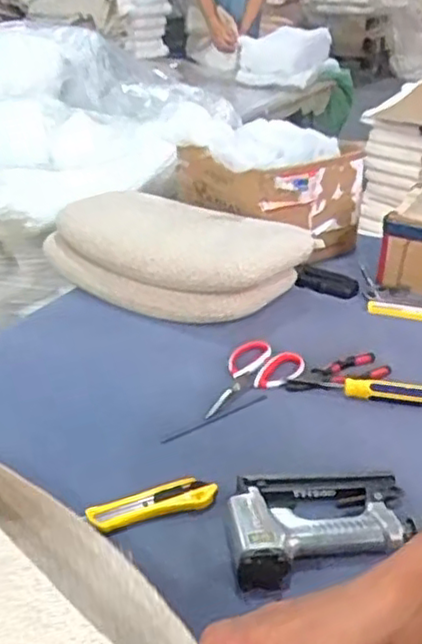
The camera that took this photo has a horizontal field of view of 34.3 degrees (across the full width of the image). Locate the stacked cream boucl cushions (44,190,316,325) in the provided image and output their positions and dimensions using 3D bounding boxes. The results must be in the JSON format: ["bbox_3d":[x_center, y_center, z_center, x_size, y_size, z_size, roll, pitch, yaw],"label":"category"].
[{"bbox_3d":[-0.067,-0.120,1.173,0.459,0.122,0.232,17,34,25],"label":"stacked cream boucl cushions"}]

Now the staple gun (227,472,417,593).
[{"bbox_3d":[0.114,0.204,0.701,0.191,0.039,0.131,-1,30,-5],"label":"staple gun"}]

